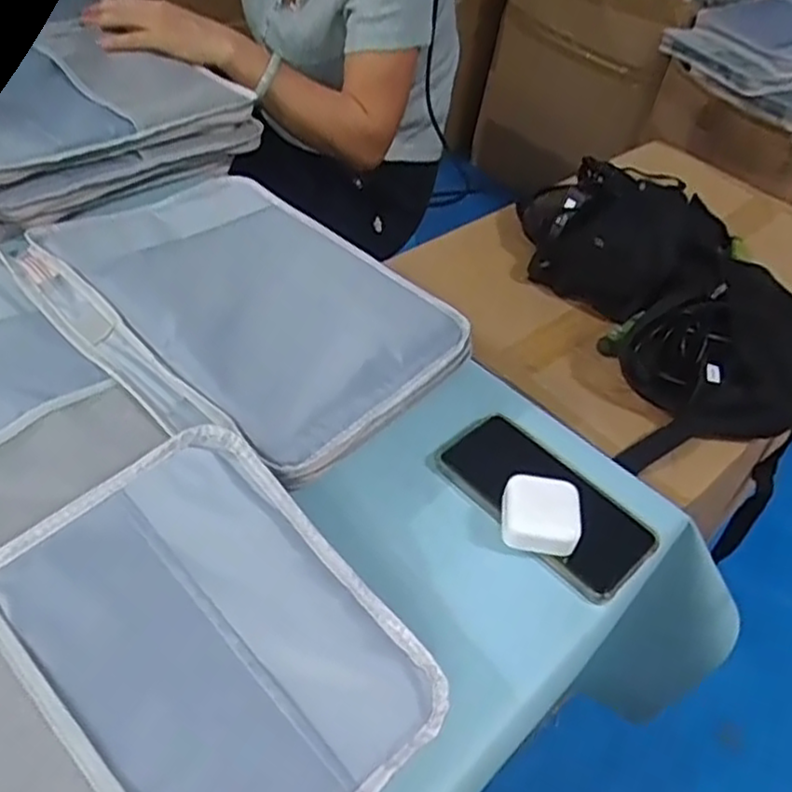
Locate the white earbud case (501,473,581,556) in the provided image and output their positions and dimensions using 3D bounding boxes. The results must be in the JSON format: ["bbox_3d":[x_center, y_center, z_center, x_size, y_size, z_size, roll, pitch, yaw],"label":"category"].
[{"bbox_3d":[0.104,0.084,0.531,0.053,0.021,0.053,10,45,0],"label":"white earbud case"}]

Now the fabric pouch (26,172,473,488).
[{"bbox_3d":[-0.114,-0.097,0.595,0.328,0.023,0.217,36,55,23],"label":"fabric pouch"}]

